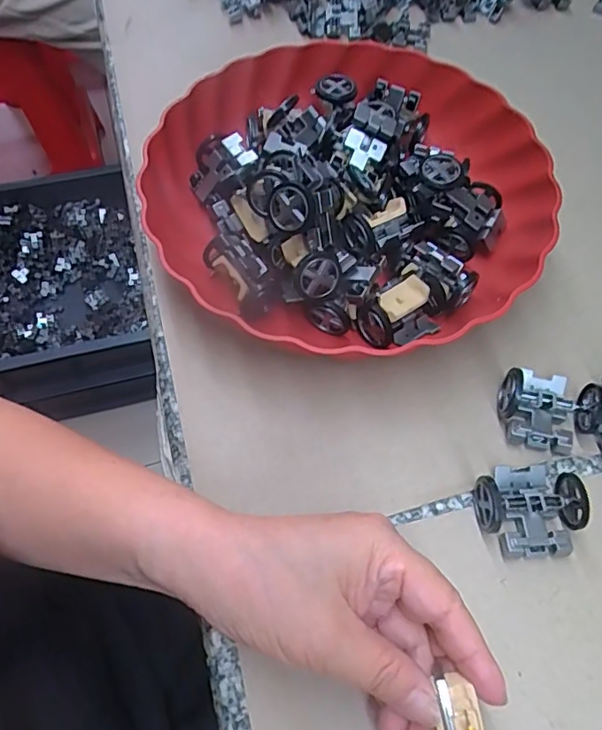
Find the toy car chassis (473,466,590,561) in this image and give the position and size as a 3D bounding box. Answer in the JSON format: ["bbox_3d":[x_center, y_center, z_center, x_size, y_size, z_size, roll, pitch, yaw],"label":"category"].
[{"bbox_3d":[0.116,0.073,0.279,0.054,0.020,0.045,-2,62,-3],"label":"toy car chassis"}]

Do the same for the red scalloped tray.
[{"bbox_3d":[0.029,-0.114,0.352,0.244,0.059,0.248,0,62,-1],"label":"red scalloped tray"}]

